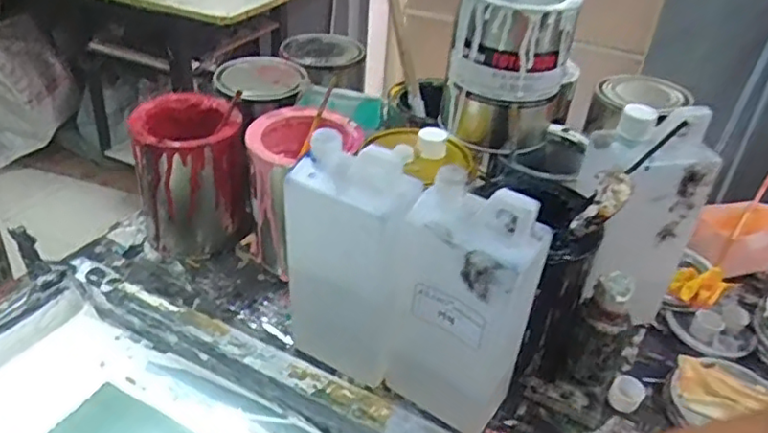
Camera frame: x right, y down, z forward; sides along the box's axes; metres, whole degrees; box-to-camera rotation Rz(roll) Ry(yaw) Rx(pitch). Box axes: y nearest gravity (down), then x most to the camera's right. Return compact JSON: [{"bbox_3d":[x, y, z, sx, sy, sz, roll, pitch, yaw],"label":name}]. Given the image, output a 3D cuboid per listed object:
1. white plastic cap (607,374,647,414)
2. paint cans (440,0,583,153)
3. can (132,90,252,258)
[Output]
[{"bbox_3d":[0.217,0.158,0.570,0.027,0.020,0.024,27,41,28],"label":"white plastic cap"},{"bbox_3d":[0.116,-0.143,0.604,0.105,0.148,0.105,3,36,-2],"label":"paint cans"},{"bbox_3d":[-0.207,-0.042,0.683,0.104,0.148,0.094,-12,39,-22],"label":"can"}]

